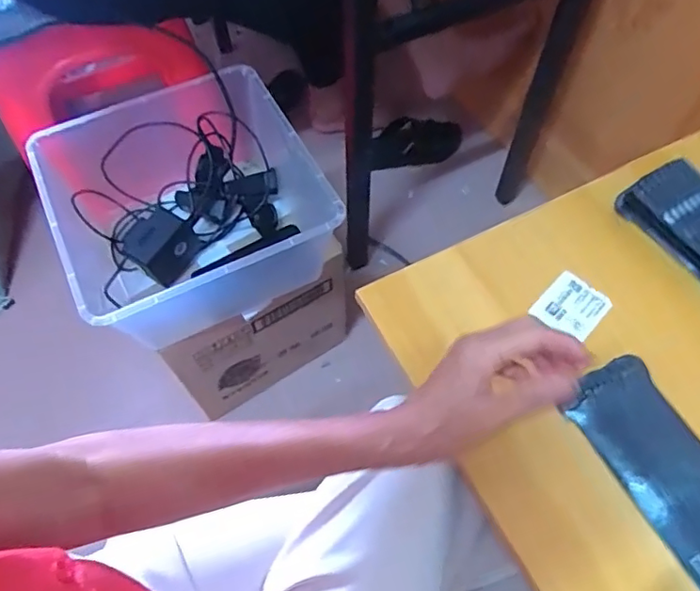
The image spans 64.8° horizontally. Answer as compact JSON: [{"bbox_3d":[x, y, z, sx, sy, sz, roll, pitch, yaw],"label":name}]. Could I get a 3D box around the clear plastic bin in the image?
[{"bbox_3d":[-0.210,-0.129,0.719,0.325,0.141,0.264,-27,63,-12],"label":"clear plastic bin"}]

